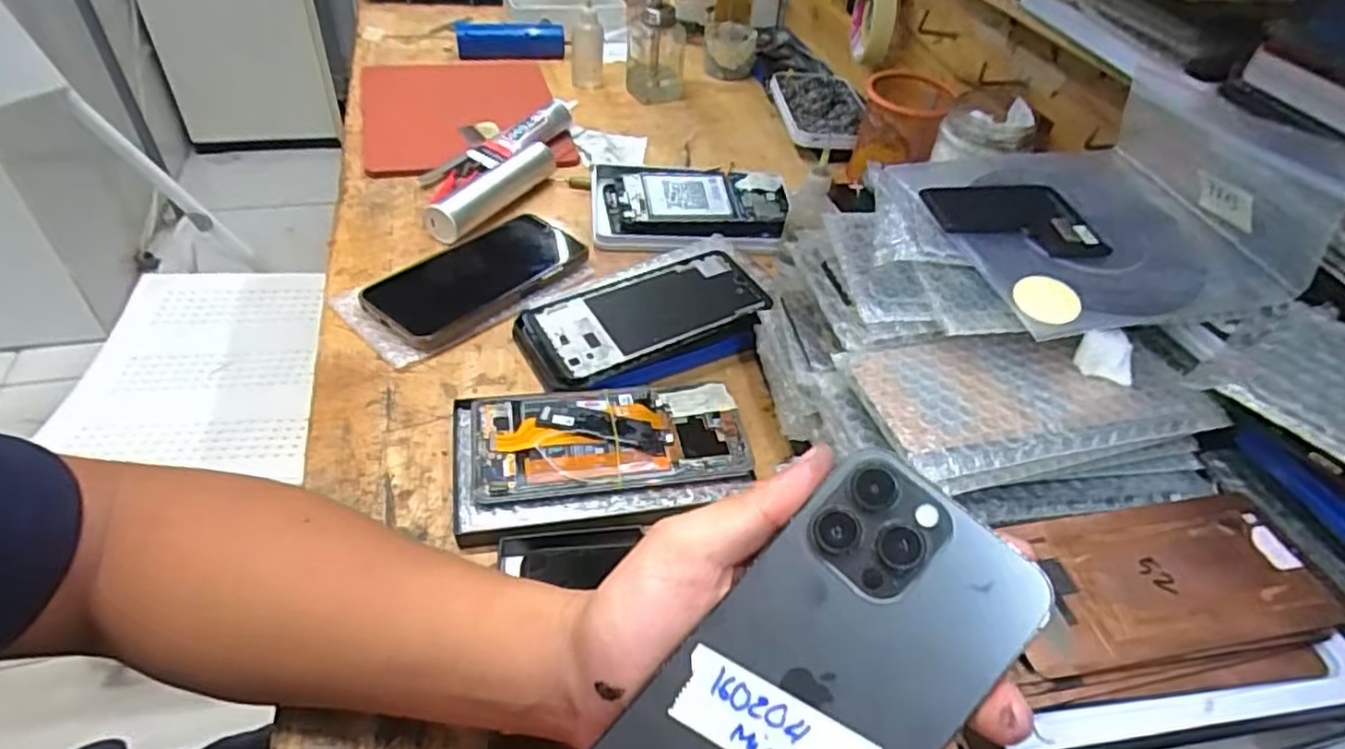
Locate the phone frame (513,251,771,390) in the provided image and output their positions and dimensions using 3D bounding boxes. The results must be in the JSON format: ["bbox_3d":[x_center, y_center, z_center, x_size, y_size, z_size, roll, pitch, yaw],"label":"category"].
[{"bbox_3d":[-0.018,-0.045,0.504,0.171,0.013,0.083,-16,48,-23],"label":"phone frame"}]

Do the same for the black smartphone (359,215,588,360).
[{"bbox_3d":[-0.144,-0.078,0.544,0.087,0.013,0.176,36,50,27],"label":"black smartphone"}]

